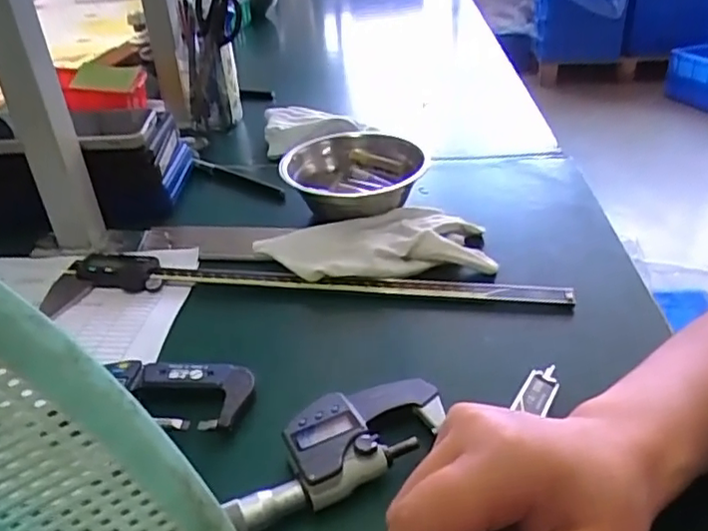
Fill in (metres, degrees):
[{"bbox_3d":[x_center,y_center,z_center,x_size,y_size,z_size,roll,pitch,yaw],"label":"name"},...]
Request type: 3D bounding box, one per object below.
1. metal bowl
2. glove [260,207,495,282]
[{"bbox_3d":[0.003,-0.082,0.556,0.115,0.045,0.121,-3,32,2],"label":"metal bowl"},{"bbox_3d":[0.015,-0.019,0.489,0.174,0.022,0.083,-6,32,-3],"label":"glove"}]

